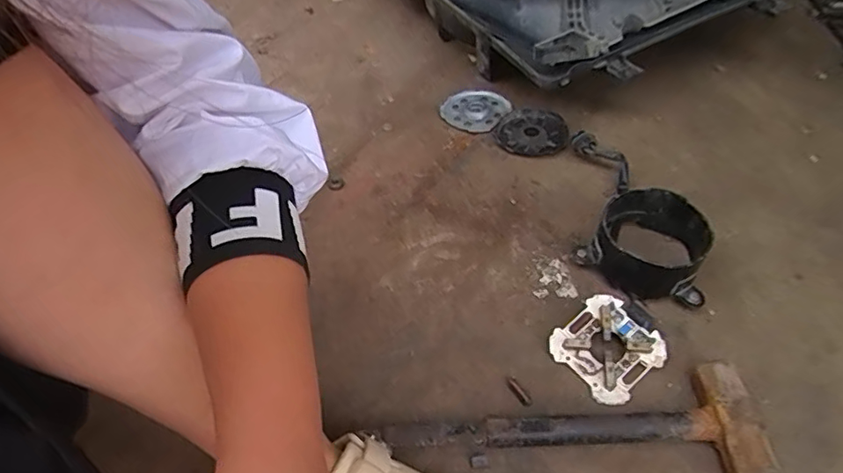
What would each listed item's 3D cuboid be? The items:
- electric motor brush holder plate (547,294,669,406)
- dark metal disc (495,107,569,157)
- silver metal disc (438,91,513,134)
[{"bbox_3d":[0.186,0.105,0.524,0.097,0.009,0.087,-40,65,-9],"label":"electric motor brush holder plate"},{"bbox_3d":[0.160,-0.150,0.769,0.104,0.013,0.108,-2,47,2],"label":"dark metal disc"},{"bbox_3d":[0.077,-0.195,0.820,0.103,0.016,0.088,29,55,27],"label":"silver metal disc"}]

